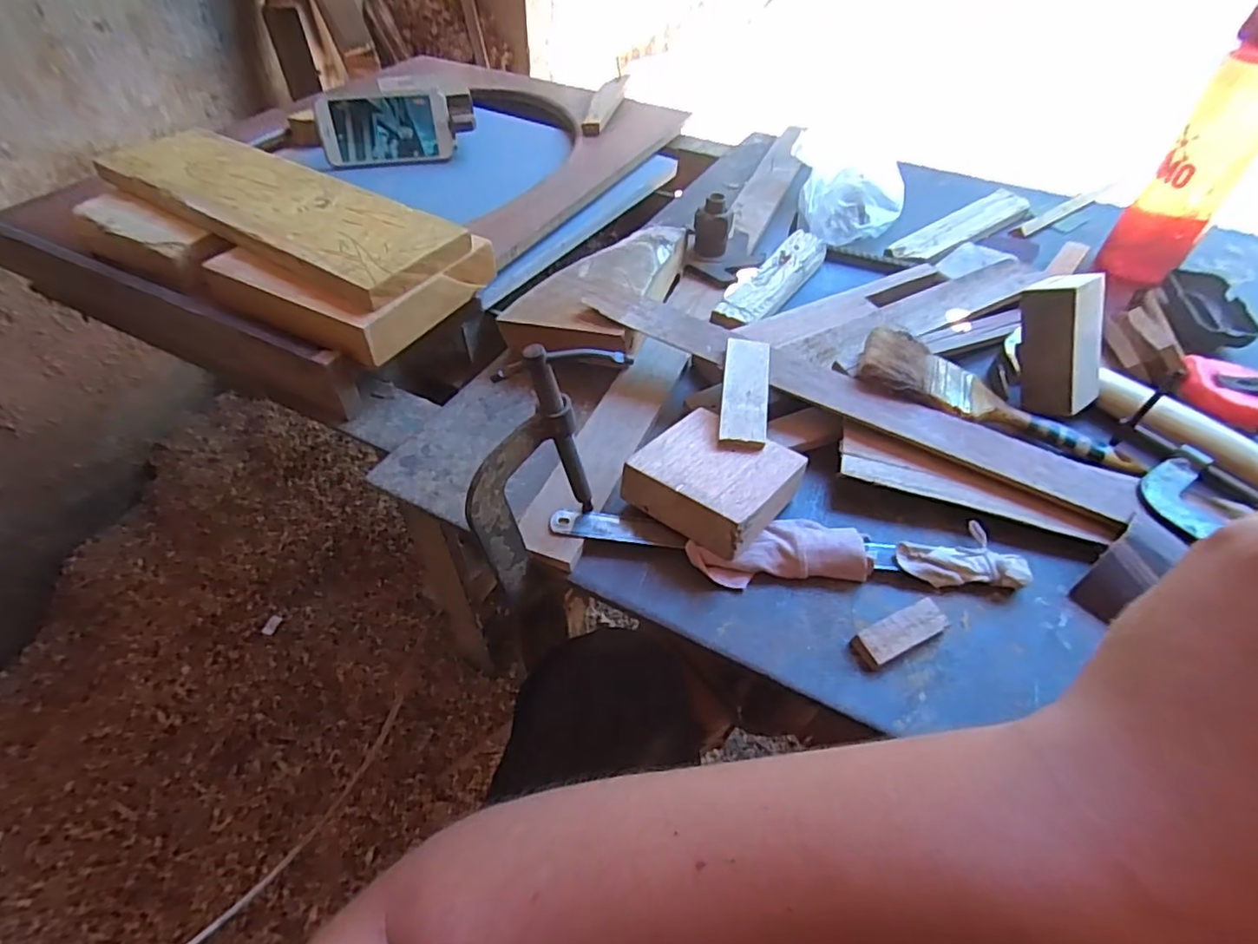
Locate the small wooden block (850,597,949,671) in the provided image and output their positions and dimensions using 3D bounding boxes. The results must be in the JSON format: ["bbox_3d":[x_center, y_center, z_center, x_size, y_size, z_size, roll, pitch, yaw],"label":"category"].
[{"bbox_3d":[0.161,0.096,0.365,0.059,0.012,0.021,-20,55,-18],"label":"small wooden block"}]

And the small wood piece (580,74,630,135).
[{"bbox_3d":[-0.032,-0.523,0.867,0.029,0.018,0.173,13,52,7],"label":"small wood piece"}]

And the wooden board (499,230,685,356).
[{"bbox_3d":[-0.012,-0.168,0.554,0.109,0.043,0.210,26,55,16],"label":"wooden board"}]

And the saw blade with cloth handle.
[{"bbox_3d":[0.104,0.047,0.401,0.297,0.023,0.044,4,51,-1],"label":"saw blade with cloth handle"}]

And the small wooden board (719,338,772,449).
[{"bbox_3d":[0.084,-0.058,0.443,0.033,0.009,0.096,7,57,6],"label":"small wooden board"}]

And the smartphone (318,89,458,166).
[{"bbox_3d":[-0.306,-0.434,0.775,0.156,0.079,0.012,-8,34,-10],"label":"smartphone"}]

